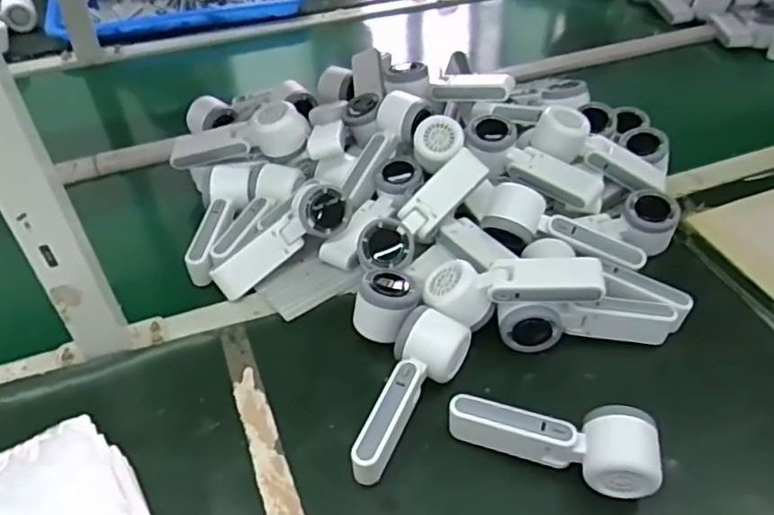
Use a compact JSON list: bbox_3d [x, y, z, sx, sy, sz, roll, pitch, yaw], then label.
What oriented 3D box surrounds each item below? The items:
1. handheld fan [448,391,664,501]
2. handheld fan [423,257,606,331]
[{"bbox_3d":[0.136,0.146,0.513,0.164,0.050,0.058,12,47,12],"label":"handheld fan"},{"bbox_3d":[0.117,0.029,0.584,0.164,0.046,0.063,-7,44,15],"label":"handheld fan"}]

